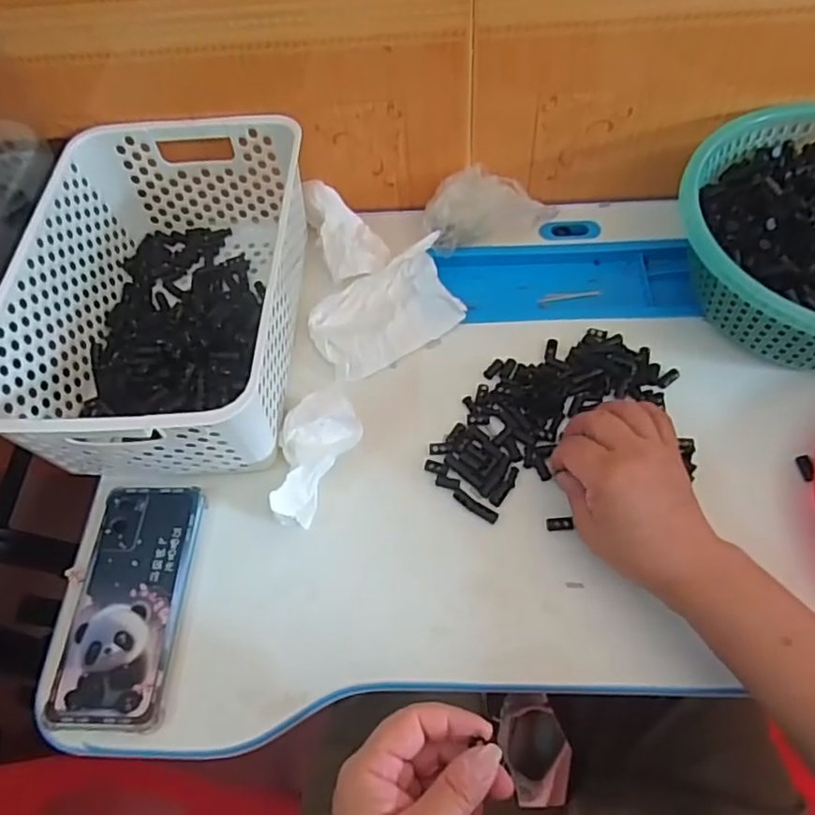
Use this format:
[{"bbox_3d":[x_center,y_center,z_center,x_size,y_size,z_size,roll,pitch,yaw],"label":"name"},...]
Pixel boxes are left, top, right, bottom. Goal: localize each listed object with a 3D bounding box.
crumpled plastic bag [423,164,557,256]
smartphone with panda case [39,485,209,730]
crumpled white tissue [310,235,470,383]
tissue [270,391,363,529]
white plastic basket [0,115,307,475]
[{"bbox_3d":[0.073,-0.189,0.567,0.116,0.050,0.057,-9,60,-1],"label":"crumpled plastic bag"},{"bbox_3d":[-0.194,0.132,0.427,0.082,0.008,0.159,0,60,4],"label":"smartphone with panda case"},{"bbox_3d":[-0.018,-0.085,0.537,0.132,0.027,0.085,-30,62,-12],"label":"crumpled white tissue"},{"bbox_3d":[-0.074,0.033,0.455,0.054,0.025,0.103,21,64,15],"label":"tissue"},{"bbox_3d":[-0.191,-0.100,0.498,0.200,0.097,0.306,-2,60,3],"label":"white plastic basket"}]

